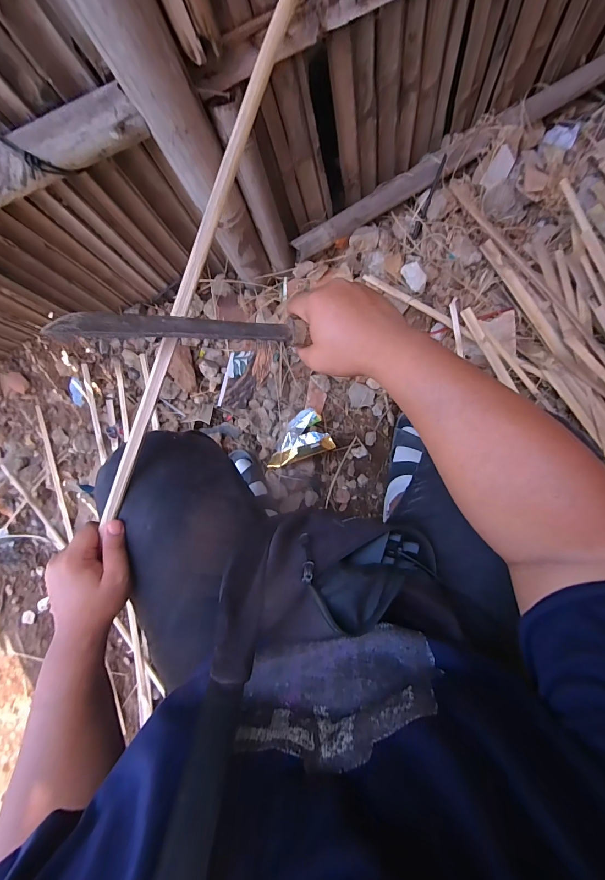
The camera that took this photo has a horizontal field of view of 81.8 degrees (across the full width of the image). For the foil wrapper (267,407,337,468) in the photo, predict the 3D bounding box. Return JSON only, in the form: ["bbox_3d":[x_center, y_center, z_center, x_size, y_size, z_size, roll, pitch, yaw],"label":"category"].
[{"bbox_3d":[-0.016,-0.003,0.736,0.148,0.023,0.092,-22,73,21],"label":"foil wrapper"}]

